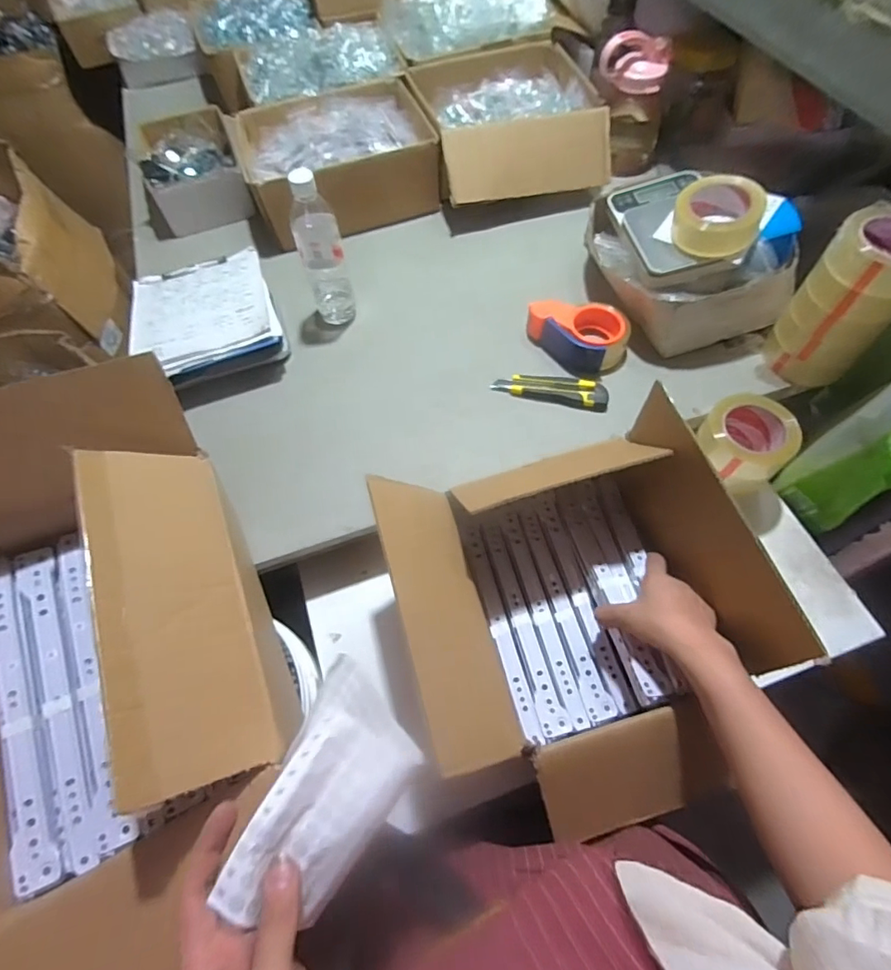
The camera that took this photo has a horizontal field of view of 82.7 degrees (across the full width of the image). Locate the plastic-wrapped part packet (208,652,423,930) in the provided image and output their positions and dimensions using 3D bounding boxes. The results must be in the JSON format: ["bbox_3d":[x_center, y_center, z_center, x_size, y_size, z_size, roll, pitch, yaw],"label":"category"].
[{"bbox_3d":[-0.077,0.206,0.327,0.076,0.022,0.134,34,72,-10],"label":"plastic-wrapped part packet"}]

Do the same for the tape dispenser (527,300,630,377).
[{"bbox_3d":[0.197,-0.223,0.767,0.154,0.053,0.095,14,63,10],"label":"tape dispenser"}]

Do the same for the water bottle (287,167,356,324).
[{"bbox_3d":[-0.184,-0.343,0.758,0.065,0.231,0.055,-17,62,-7],"label":"water bottle"}]

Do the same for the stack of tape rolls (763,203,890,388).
[{"bbox_3d":[0.532,-0.240,0.675,0.099,0.200,0.111,-22,63,-9],"label":"stack of tape rolls"}]

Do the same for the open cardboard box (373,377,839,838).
[{"bbox_3d":[0.131,0.140,0.541,0.334,0.192,0.377,-15,62,-5],"label":"open cardboard box"}]

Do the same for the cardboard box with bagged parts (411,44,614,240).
[{"bbox_3d":[0.111,-0.680,0.967,0.310,0.130,0.364,-13,62,-4],"label":"cardboard box with bagged parts"}]

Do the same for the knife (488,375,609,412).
[{"bbox_3d":[0.156,-0.140,0.750,0.166,0.024,0.043,13,63,10],"label":"knife"}]

